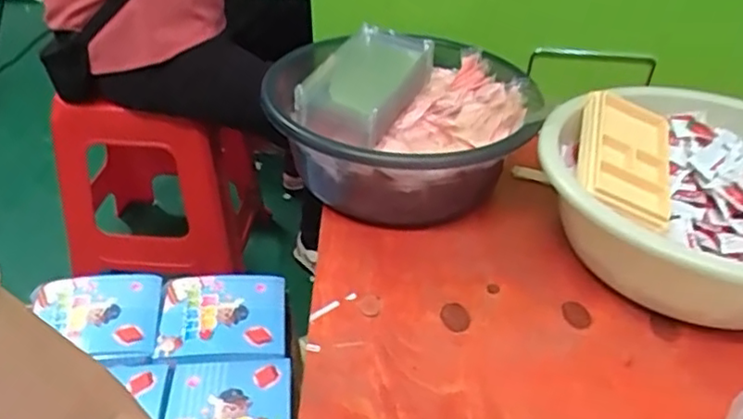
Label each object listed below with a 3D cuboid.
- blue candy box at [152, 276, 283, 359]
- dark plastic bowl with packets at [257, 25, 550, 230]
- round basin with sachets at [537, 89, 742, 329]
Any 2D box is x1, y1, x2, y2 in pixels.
[{"bbox_3d":[-0.203,0.143,0.858,0.164,0.027,0.138,-2,37,-4],"label":"blue candy box"},{"bbox_3d":[0.031,-0.088,0.647,0.247,0.118,0.278,8,37,9],"label":"dark plastic bowl with packets"},{"bbox_3d":[0.279,-0.005,0.557,0.267,0.096,0.265,1,37,-1],"label":"round basin with sachets"}]

